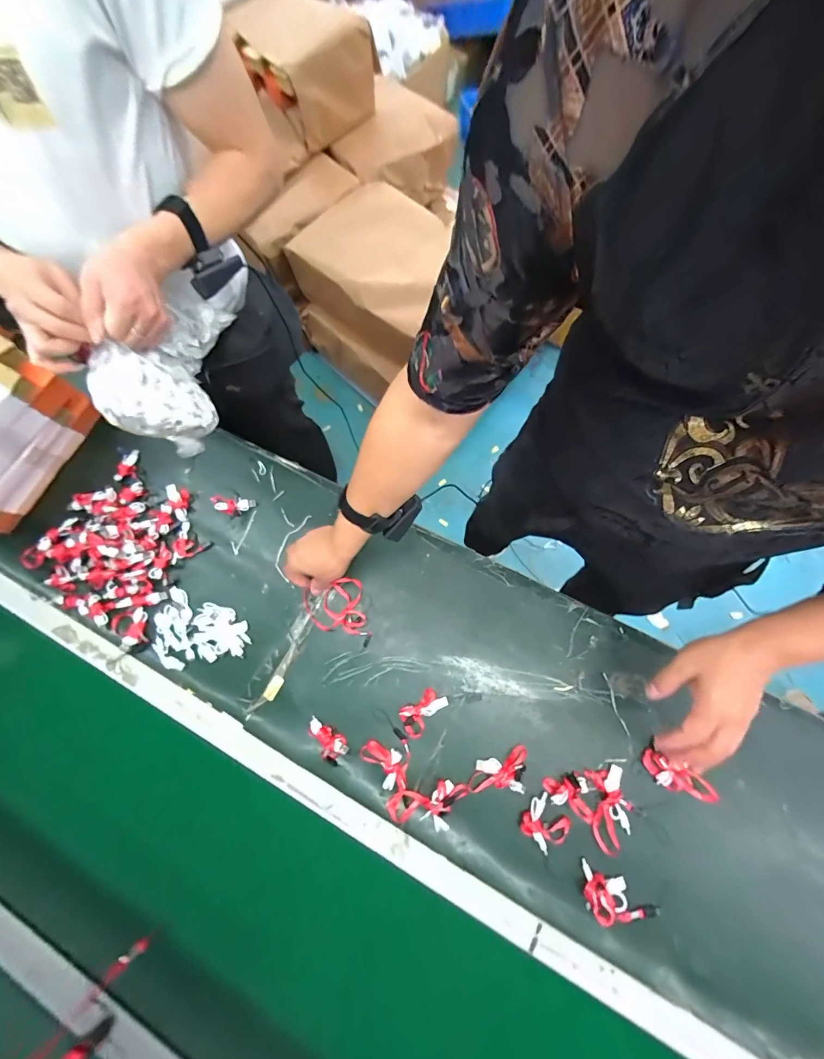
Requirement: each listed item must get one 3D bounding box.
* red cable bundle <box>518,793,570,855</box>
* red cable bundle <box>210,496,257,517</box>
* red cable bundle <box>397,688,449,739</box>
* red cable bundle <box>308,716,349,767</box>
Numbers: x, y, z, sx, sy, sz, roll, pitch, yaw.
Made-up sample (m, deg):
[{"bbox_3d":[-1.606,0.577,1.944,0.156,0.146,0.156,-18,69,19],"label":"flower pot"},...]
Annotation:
[{"bbox_3d":[0.185,0.405,0.541,0.059,0.014,0.055,39,76,13],"label":"red cable bundle"},{"bbox_3d":[-0.320,-0.044,0.698,0.079,0.013,0.035,10,72,4],"label":"red cable bundle"},{"bbox_3d":[0.015,0.269,0.587,0.072,0.015,0.043,-43,76,-12],"label":"red cable bundle"},{"bbox_3d":[-0.128,0.310,0.579,0.069,0.014,0.040,34,75,12],"label":"red cable bundle"}]

